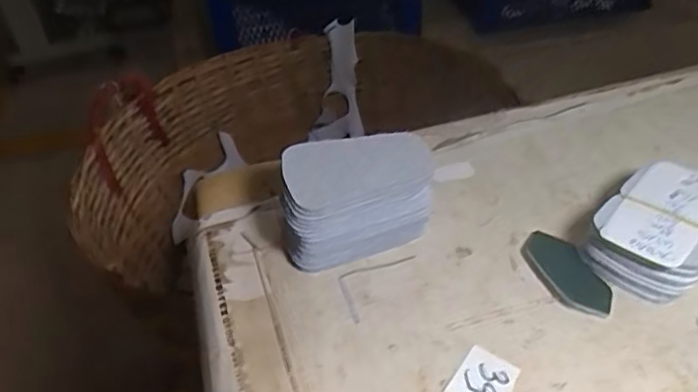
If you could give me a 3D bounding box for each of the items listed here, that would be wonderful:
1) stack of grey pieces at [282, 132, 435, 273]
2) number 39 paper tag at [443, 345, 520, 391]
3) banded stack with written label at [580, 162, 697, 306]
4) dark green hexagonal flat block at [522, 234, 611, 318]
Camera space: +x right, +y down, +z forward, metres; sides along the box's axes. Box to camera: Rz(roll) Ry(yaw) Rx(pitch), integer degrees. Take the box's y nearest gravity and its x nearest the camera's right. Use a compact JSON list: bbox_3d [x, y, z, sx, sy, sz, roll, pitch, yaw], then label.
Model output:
[{"bbox_3d":[0.003,0.001,0.436,0.110,0.066,0.071,-18,42,-13],"label":"stack of grey pieces"},{"bbox_3d":[0.080,0.108,0.352,0.035,0.004,0.037,17,46,25],"label":"number 39 paper tag"},{"bbox_3d":[0.213,0.022,0.411,0.074,0.036,0.104,25,49,31],"label":"banded stack with written label"},{"bbox_3d":[0.147,0.051,0.403,0.036,0.004,0.077,-15,41,-10],"label":"dark green hexagonal flat block"}]

